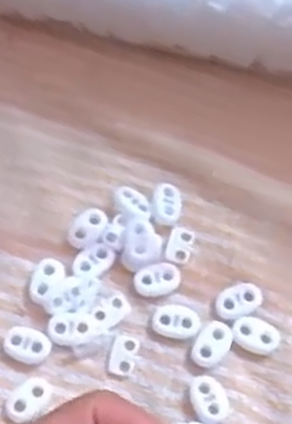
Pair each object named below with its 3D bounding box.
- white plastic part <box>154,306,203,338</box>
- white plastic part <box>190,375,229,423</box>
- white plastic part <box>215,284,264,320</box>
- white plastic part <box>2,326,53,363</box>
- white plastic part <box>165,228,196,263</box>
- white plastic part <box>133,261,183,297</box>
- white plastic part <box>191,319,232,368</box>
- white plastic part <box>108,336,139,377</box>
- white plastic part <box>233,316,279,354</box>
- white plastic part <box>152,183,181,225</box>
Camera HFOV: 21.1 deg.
[{"bbox_3d":[0.015,0.051,0.369,0.022,0.004,0.015,6,68,-1],"label":"white plastic part"},{"bbox_3d":[0.028,0.085,0.355,0.015,0.006,0.021,-19,71,-11],"label":"white plastic part"},{"bbox_3d":[0.044,0.043,0.375,0.023,0.007,0.014,-20,71,-11],"label":"white plastic part"},{"bbox_3d":[-0.055,0.062,0.363,0.021,0.006,0.016,23,69,6],"label":"white plastic part"},{"bbox_3d":[0.017,0.016,0.386,0.012,0.004,0.018,16,68,3],"label":"white plastic part"},{"bbox_3d":[0.006,0.032,0.376,0.023,0.004,0.015,-21,71,-11],"label":"white plastic part"},{"bbox_3d":[0.031,0.061,0.365,0.014,0.004,0.022,31,70,9],"label":"white plastic part"},{"bbox_3d":[-0.011,0.067,0.364,0.011,0.004,0.018,16,68,3],"label":"white plastic part"},{"bbox_3d":[0.052,0.058,0.366,0.021,0.004,0.016,20,68,4],"label":"white plastic part"},{"bbox_3d":[0.011,-0.004,0.391,0.014,0.005,0.021,5,68,-2],"label":"white plastic part"}]

